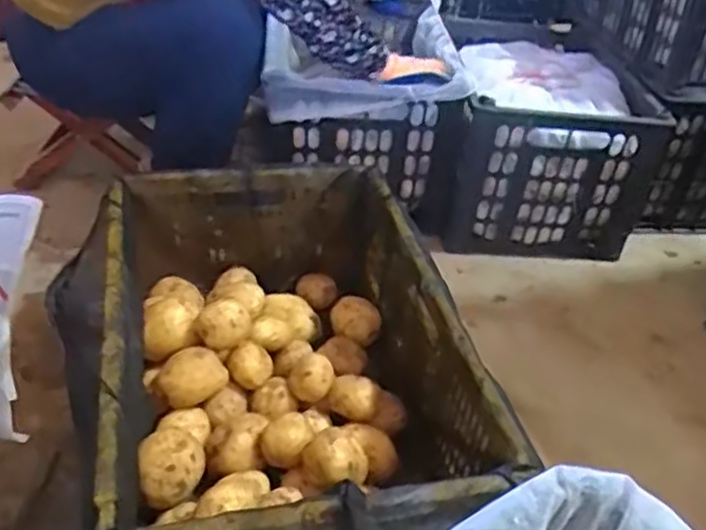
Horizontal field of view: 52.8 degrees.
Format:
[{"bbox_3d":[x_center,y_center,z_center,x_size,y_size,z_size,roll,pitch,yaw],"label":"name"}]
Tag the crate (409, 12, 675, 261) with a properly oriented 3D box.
[{"bbox_3d":[0.337,-0.261,1.400,0.367,0.277,0.477,8,37,1],"label":"crate"}]

